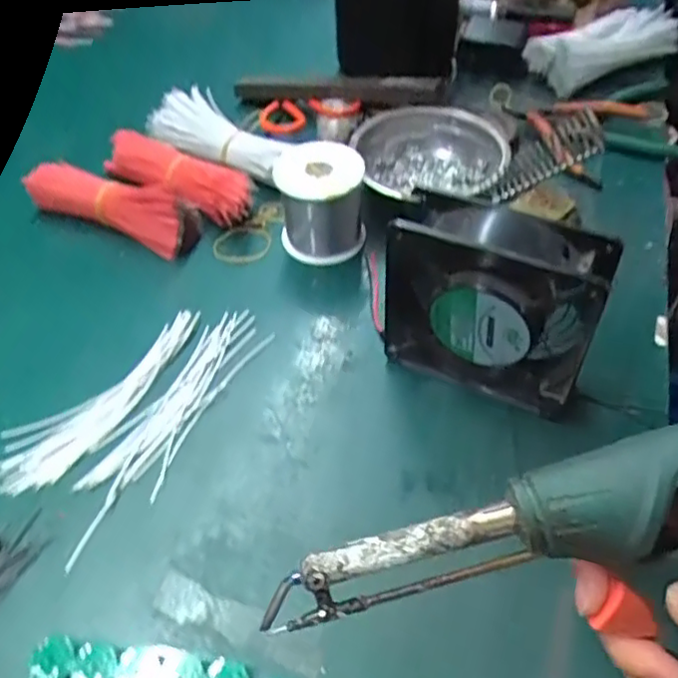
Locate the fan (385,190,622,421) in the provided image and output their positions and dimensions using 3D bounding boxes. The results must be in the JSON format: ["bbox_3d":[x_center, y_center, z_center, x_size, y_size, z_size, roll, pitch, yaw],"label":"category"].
[{"bbox_3d":[0.089,-0.018,0.385,0.116,0.126,0.048,24,53,20],"label":"fan"}]

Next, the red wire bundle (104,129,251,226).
[{"bbox_3d":[-0.134,-0.136,0.545,0.161,0.040,0.035,29,55,23],"label":"red wire bundle"}]

